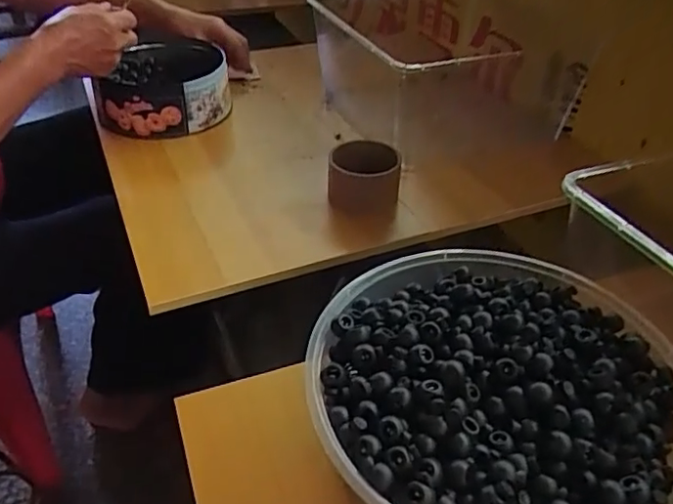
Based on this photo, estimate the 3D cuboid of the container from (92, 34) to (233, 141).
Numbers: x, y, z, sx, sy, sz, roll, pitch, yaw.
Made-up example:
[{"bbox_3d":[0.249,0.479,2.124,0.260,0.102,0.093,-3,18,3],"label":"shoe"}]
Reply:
[{"bbox_3d":[-0.250,-0.249,0.852,0.179,0.075,0.224,-4,39,-6],"label":"container"}]

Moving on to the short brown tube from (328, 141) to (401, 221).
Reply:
[{"bbox_3d":[0.033,-0.084,0.678,0.080,0.058,0.076,6,39,6],"label":"short brown tube"}]

